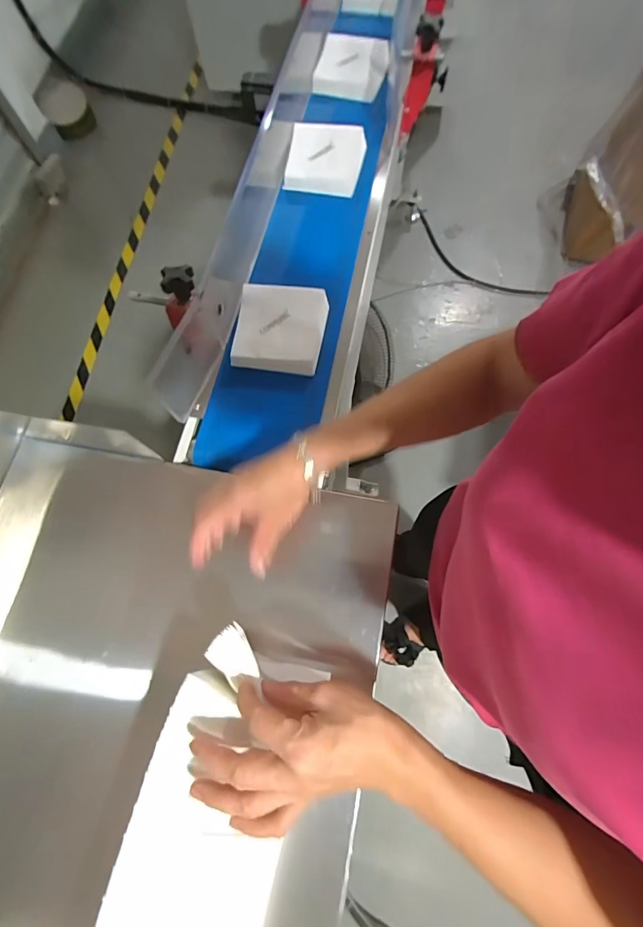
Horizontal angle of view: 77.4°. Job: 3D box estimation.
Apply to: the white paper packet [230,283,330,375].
[{"bbox_3d":[-0.057,-0.185,0.563,0.126,0.038,0.123,6,73,4],"label":"white paper packet"}]

